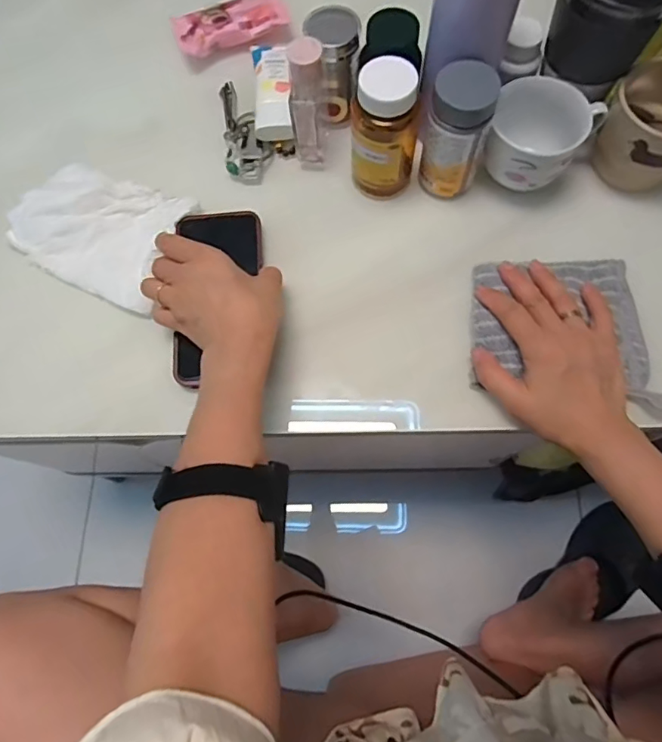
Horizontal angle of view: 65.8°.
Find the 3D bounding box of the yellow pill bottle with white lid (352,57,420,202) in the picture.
[{"bbox_3d":[0.047,-0.205,0.438,0.054,0.118,0.049,6,72,5],"label":"yellow pill bottle with white lid"}]

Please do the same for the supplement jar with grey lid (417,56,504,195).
[{"bbox_3d":[0.107,-0.202,0.439,0.051,0.106,0.046,17,74,8],"label":"supplement jar with grey lid"}]

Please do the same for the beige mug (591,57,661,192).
[{"bbox_3d":[0.290,-0.207,0.449,0.099,0.080,0.082,31,76,12],"label":"beige mug"}]

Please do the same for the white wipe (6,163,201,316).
[{"bbox_3d":[-0.221,-0.131,0.473,0.154,0.017,0.115,19,74,8],"label":"white wipe"}]

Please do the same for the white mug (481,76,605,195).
[{"bbox_3d":[0.181,-0.206,0.460,0.089,0.066,0.090,26,75,11],"label":"white mug"}]

